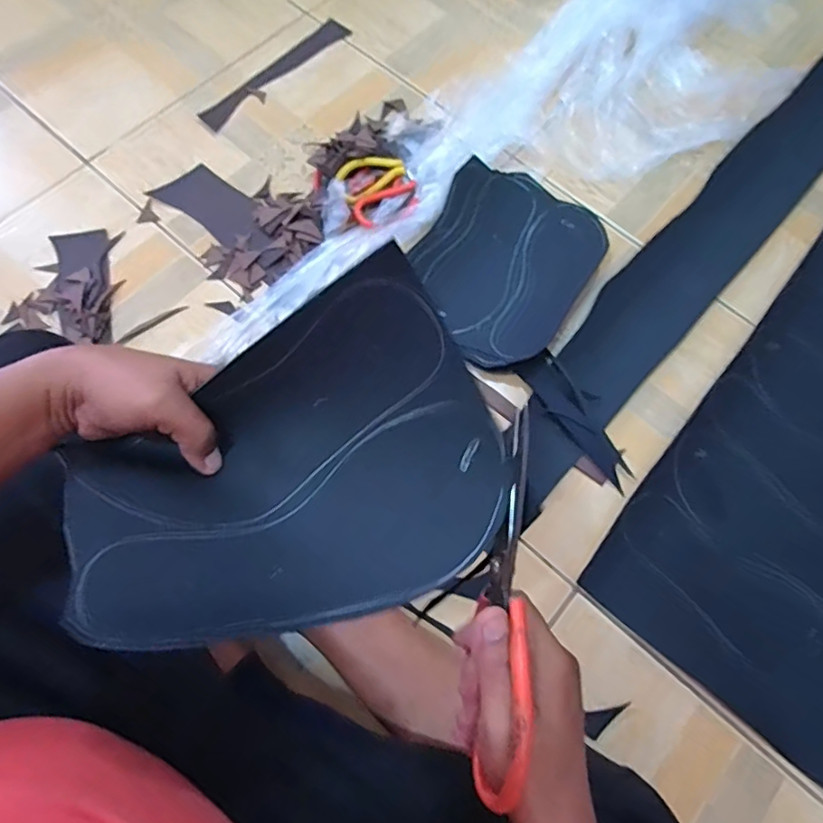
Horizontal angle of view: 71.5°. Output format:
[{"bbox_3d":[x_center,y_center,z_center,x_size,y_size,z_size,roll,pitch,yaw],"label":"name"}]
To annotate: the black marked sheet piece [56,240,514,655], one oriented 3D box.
[{"bbox_3d":[-0.062,0.038,0.318,0.227,0.084,0.166,-28,75,-11],"label":"black marked sheet piece"}]

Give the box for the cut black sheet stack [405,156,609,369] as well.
[{"bbox_3d":[0.112,-0.185,0.708,0.202,0.022,0.264,30,71,8],"label":"cut black sheet stack"}]

